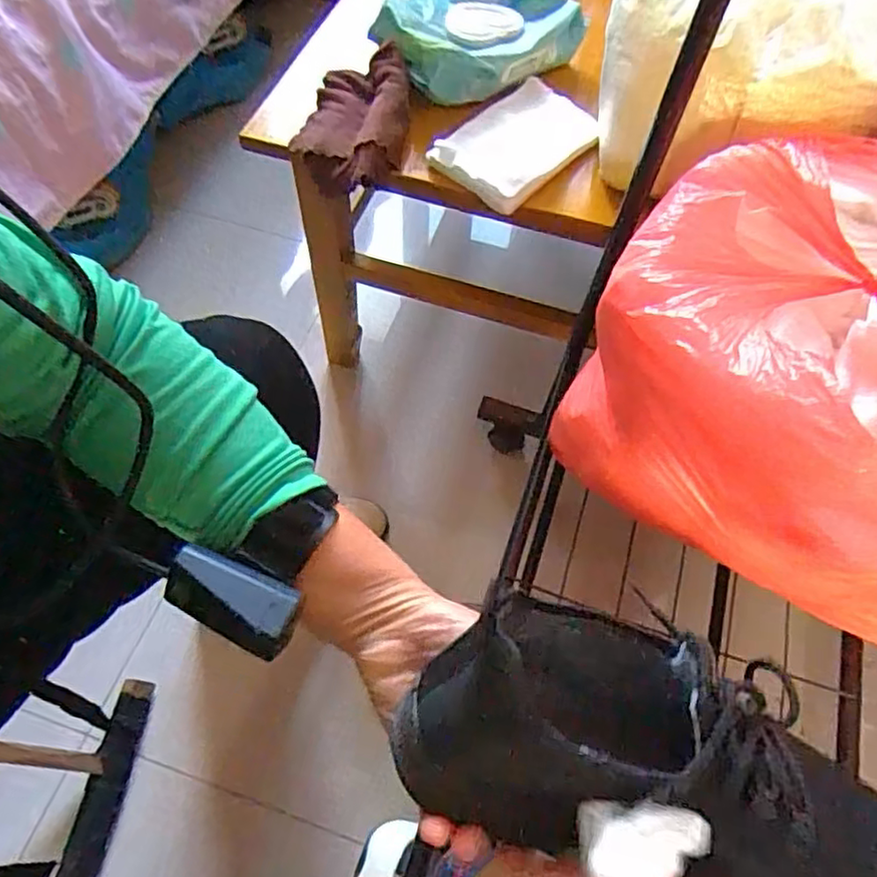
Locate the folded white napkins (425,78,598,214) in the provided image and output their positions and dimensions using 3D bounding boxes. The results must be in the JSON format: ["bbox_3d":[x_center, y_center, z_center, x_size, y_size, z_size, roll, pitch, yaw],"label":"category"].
[{"bbox_3d":[0.074,-0.288,0.635,0.106,0.028,0.148,37,66,17],"label":"folded white napkins"}]

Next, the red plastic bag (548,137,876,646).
[{"bbox_3d":[0.271,-0.043,0.499,0.315,0.236,0.288,16,61,7],"label":"red plastic bag"}]

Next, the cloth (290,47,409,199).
[{"bbox_3d":[-0.077,-0.306,0.634,0.107,0.030,0.141,6,75,19],"label":"cloth"}]

